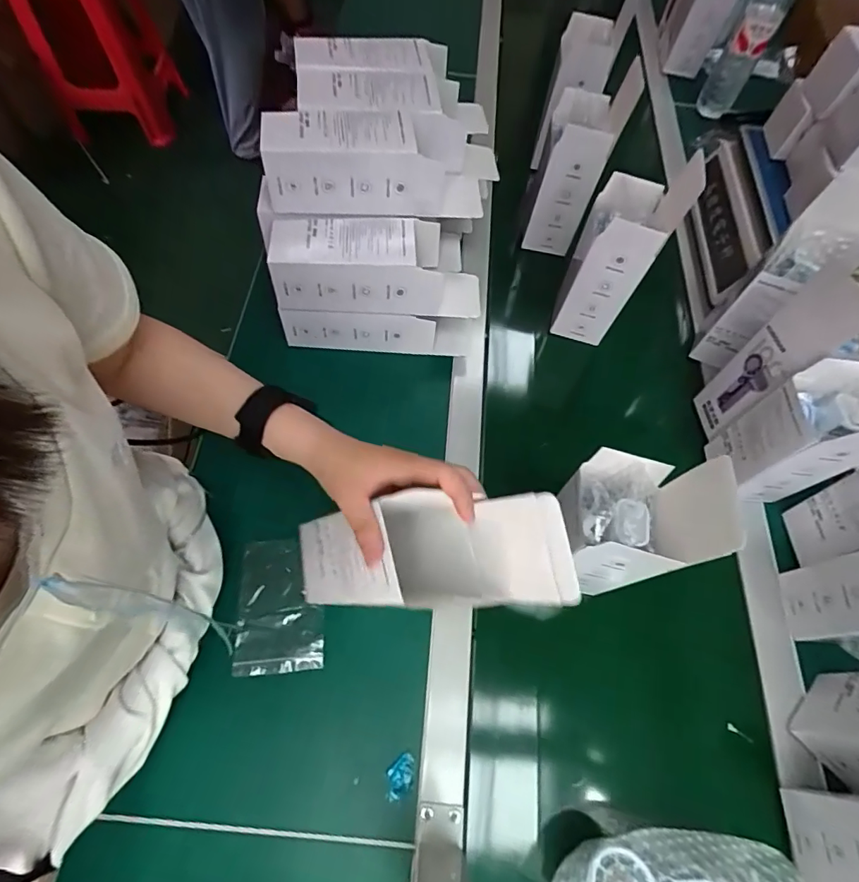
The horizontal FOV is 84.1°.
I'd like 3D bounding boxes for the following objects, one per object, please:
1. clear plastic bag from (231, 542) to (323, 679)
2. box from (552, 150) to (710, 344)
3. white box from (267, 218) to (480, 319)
[{"bbox_3d":[-0.156,0.172,0.502,0.088,0.012,0.130,-2,67,-4],"label":"clear plastic bag"},{"bbox_3d":[0.228,-0.229,0.591,0.090,0.219,0.091,21,67,6],"label":"box"},{"bbox_3d":[-0.059,-0.207,0.568,0.240,0.078,0.082,-2,66,-4],"label":"white box"}]

